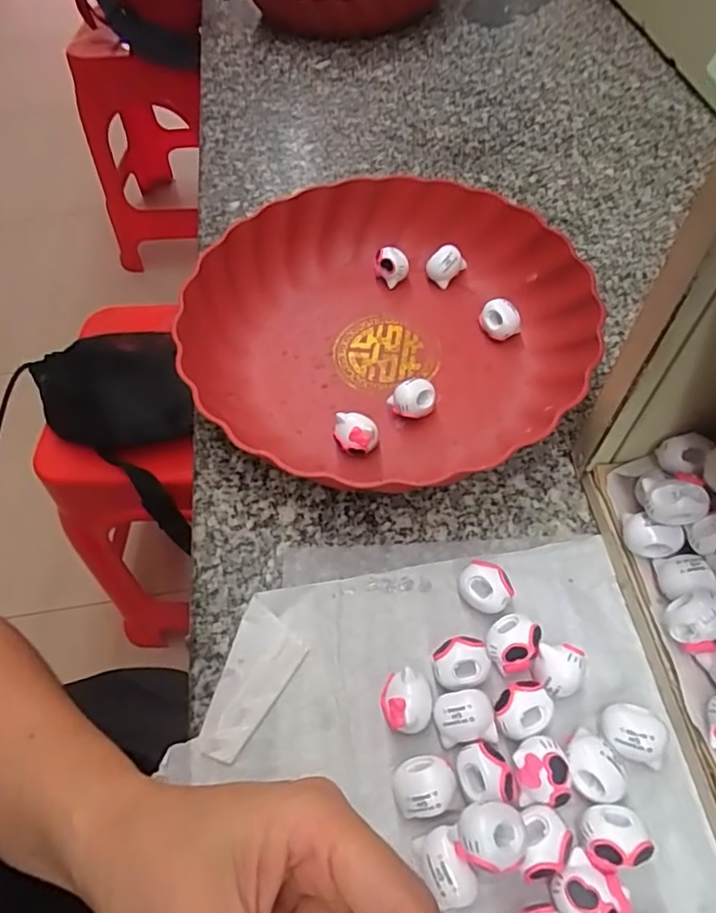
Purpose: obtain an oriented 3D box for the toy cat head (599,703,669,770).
[{"bbox_3d":[0.115,0.117,0.244,0.024,0.019,0.021,9,58,9],"label":"toy cat head"}]

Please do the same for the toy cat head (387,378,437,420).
[{"bbox_3d":[0.033,-0.033,0.345,0.025,0.024,0.017,-23,59,-11],"label":"toy cat head"}]

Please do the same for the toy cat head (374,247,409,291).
[{"bbox_3d":[0.023,-0.131,0.406,0.023,0.025,0.016,-1,57,2],"label":"toy cat head"}]

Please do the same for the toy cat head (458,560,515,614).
[{"bbox_3d":[0.062,0.065,0.282,0.025,0.020,0.020,25,62,18],"label":"toy cat head"}]

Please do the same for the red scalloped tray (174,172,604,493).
[{"bbox_3d":[0.015,-0.087,0.373,0.243,0.052,0.223,-12,57,-5],"label":"red scalloped tray"}]

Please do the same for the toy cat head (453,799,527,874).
[{"bbox_3d":[0.050,0.141,0.216,0.025,0.019,0.022,14,59,12],"label":"toy cat head"}]

